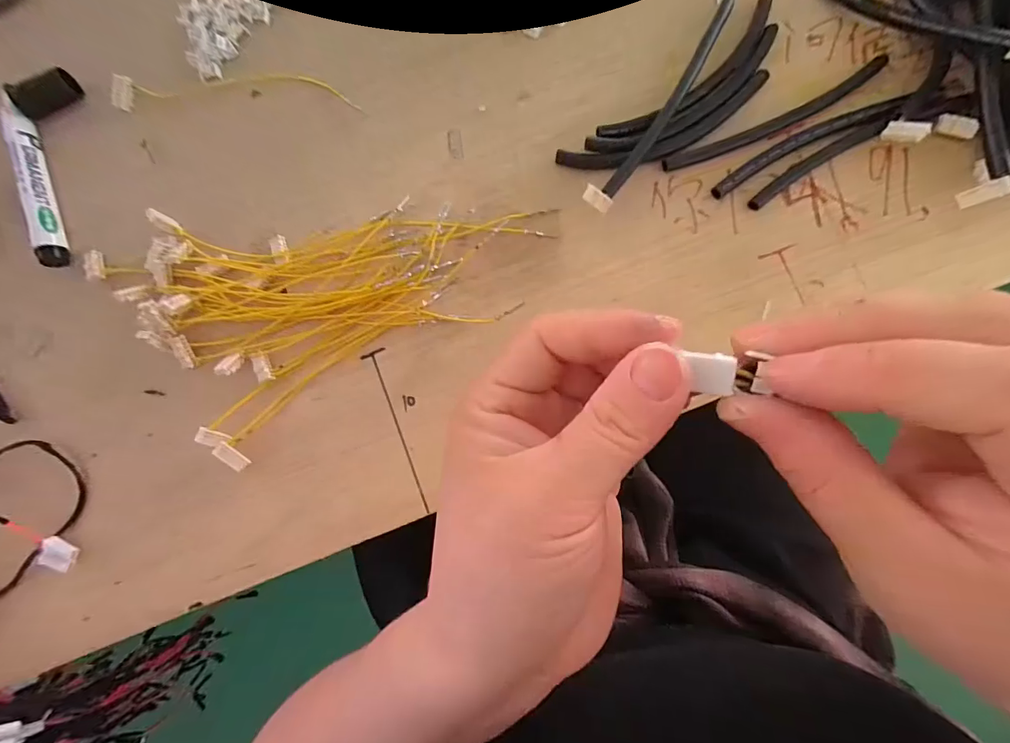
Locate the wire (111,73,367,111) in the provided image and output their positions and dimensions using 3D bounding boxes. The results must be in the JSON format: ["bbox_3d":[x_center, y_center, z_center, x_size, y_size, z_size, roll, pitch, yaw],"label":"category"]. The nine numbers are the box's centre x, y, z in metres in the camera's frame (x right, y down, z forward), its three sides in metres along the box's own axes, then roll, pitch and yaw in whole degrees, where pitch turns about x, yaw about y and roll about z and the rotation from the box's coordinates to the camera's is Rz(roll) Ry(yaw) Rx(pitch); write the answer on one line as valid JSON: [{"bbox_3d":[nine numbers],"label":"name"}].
[{"bbox_3d":[-0.177,-0.183,0.279,0.162,0.015,0.024,0,85,4],"label":"wire"}]

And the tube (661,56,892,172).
[{"bbox_3d":[0.161,-0.150,0.259,0.140,0.007,0.012,-25,84,2],"label":"tube"}]

